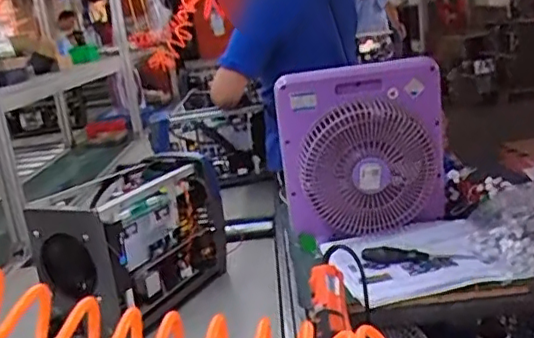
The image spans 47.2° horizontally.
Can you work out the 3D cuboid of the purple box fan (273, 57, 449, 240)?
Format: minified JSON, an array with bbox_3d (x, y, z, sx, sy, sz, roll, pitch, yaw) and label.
[{"bbox_3d":[0.192,-0.038,1.191,0.311,0.326,0.085,-8,3,-3],"label":"purple box fan"}]

